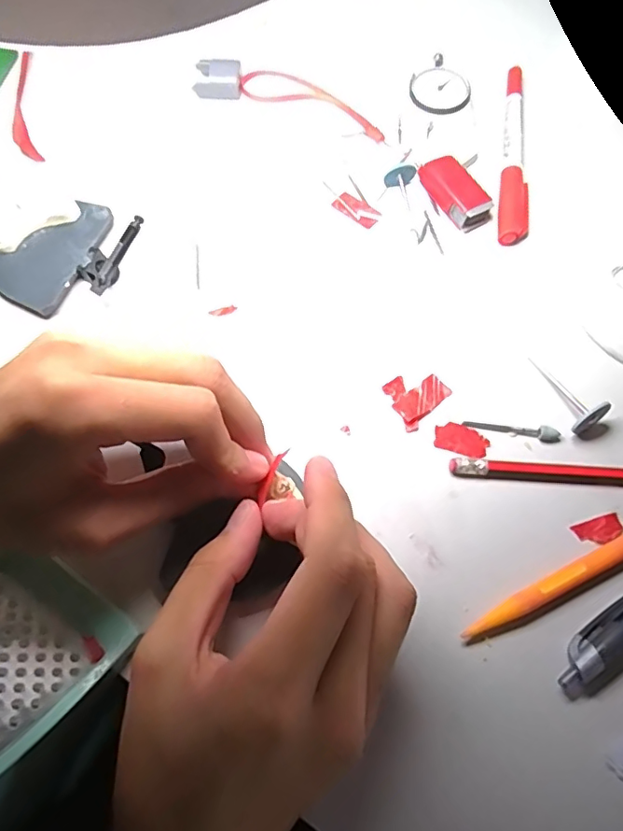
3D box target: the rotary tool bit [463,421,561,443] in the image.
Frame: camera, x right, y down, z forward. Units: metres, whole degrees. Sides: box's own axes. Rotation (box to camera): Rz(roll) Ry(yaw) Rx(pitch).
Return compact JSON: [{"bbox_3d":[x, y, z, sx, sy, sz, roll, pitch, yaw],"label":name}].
[{"bbox_3d":[0.099,0.006,0.261,0.046,0.004,0.006,10,69,4],"label":"rotary tool bit"}]

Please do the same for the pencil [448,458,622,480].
[{"bbox_3d":[0.130,0.027,0.251,0.126,0.007,0.007,3,69,1],"label":"pencil"}]

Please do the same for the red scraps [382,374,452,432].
[{"bbox_3d":[0.056,-0.010,0.267,0.030,0.005,0.027,-24,71,-9],"label":"red scraps"}]

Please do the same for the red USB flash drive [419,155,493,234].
[{"bbox_3d":[0.083,-0.129,0.305,0.021,0.015,0.046,-29,71,-10],"label":"red USB flash drive"}]

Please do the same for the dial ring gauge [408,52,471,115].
[{"bbox_3d":[0.084,-0.213,0.338,0.037,0.011,0.051,15,70,6],"label":"dial ring gauge"}]

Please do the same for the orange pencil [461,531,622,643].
[{"bbox_3d":[0.127,0.065,0.236,0.134,0.007,0.010,-25,71,-9],"label":"orange pencil"}]

